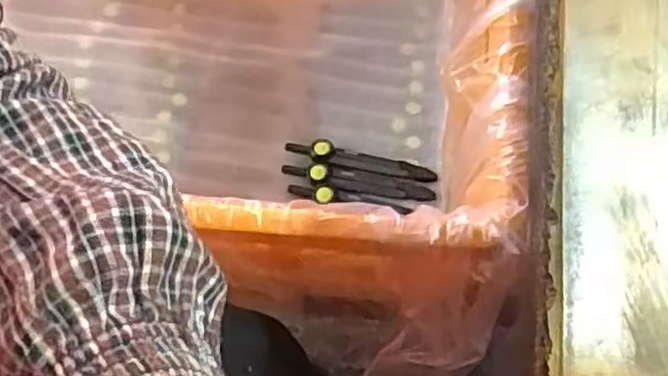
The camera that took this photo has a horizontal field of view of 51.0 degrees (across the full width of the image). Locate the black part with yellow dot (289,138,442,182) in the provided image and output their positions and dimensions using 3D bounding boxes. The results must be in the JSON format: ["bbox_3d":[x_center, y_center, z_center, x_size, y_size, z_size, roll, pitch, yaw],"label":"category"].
[{"bbox_3d":[0.023,-0.023,0.607,0.130,0.014,0.017,15,71,9],"label":"black part with yellow dot"}]

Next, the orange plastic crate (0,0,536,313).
[{"bbox_3d":[-0.127,-0.113,0.541,0.495,0.229,0.344,6,70,6],"label":"orange plastic crate"}]

